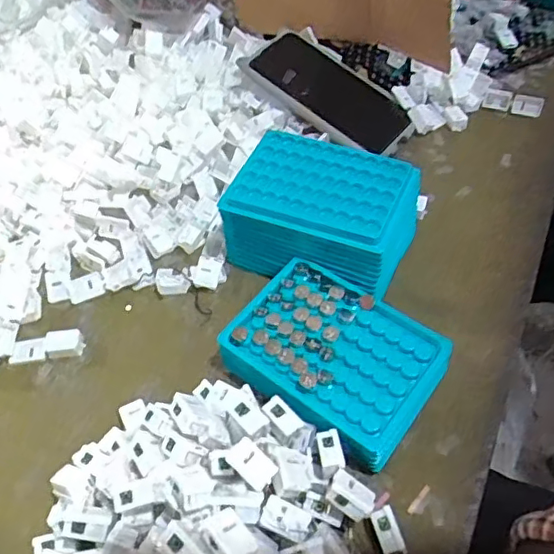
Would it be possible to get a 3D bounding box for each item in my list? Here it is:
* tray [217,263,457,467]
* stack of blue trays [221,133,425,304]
[{"bbox_3d":[0.041,0.057,0.406,0.140,0.036,0.102,32,62,24],"label":"tray"},{"bbox_3d":[0.037,-0.049,0.459,0.139,0.064,0.099,20,57,17],"label":"stack of blue trays"}]

